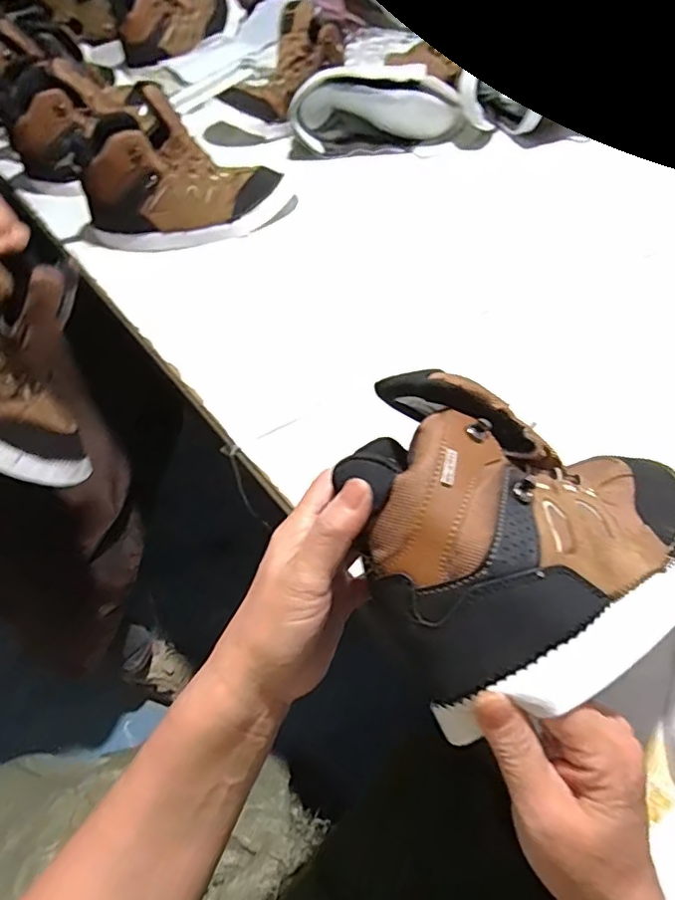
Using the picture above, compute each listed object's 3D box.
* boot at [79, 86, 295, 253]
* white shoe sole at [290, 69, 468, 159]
[{"bbox_3d":[-0.204,-0.368,0.743,0.282,0.150,0.098,-13,52,-6],"label":"boot"},{"bbox_3d":[0.059,-0.523,0.870,0.265,0.114,0.067,2,52,6],"label":"white shoe sole"}]

